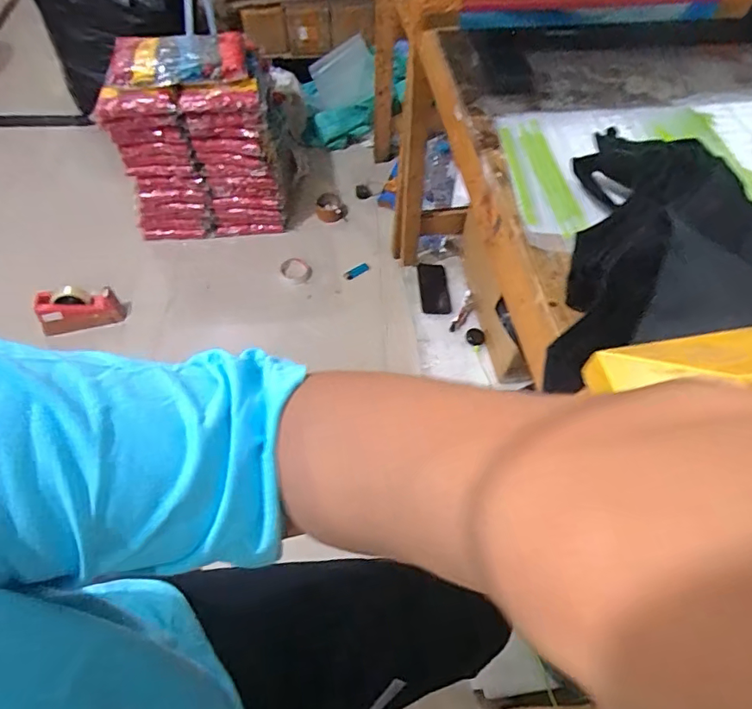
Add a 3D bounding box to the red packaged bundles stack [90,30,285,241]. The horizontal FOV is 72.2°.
[{"bbox_3d":[-0.496,-0.566,1.413,0.387,0.491,0.207,-8,57,-6],"label":"red packaged bundles stack"}]

